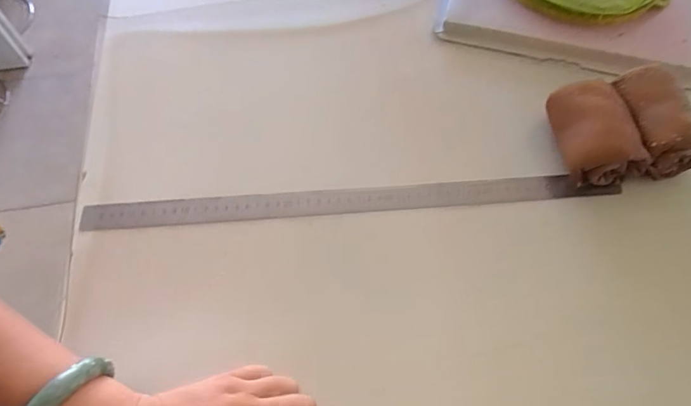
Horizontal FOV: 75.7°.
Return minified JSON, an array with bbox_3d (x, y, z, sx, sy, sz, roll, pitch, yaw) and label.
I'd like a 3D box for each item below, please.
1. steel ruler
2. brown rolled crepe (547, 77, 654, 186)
[{"bbox_3d":[0.006,-0.001,0.438,0.512,0.008,0.025,-3,69,-2],"label":"steel ruler"},{"bbox_3d":[0.249,-0.072,0.449,0.068,0.058,0.104,-8,61,-5],"label":"brown rolled crepe"}]

